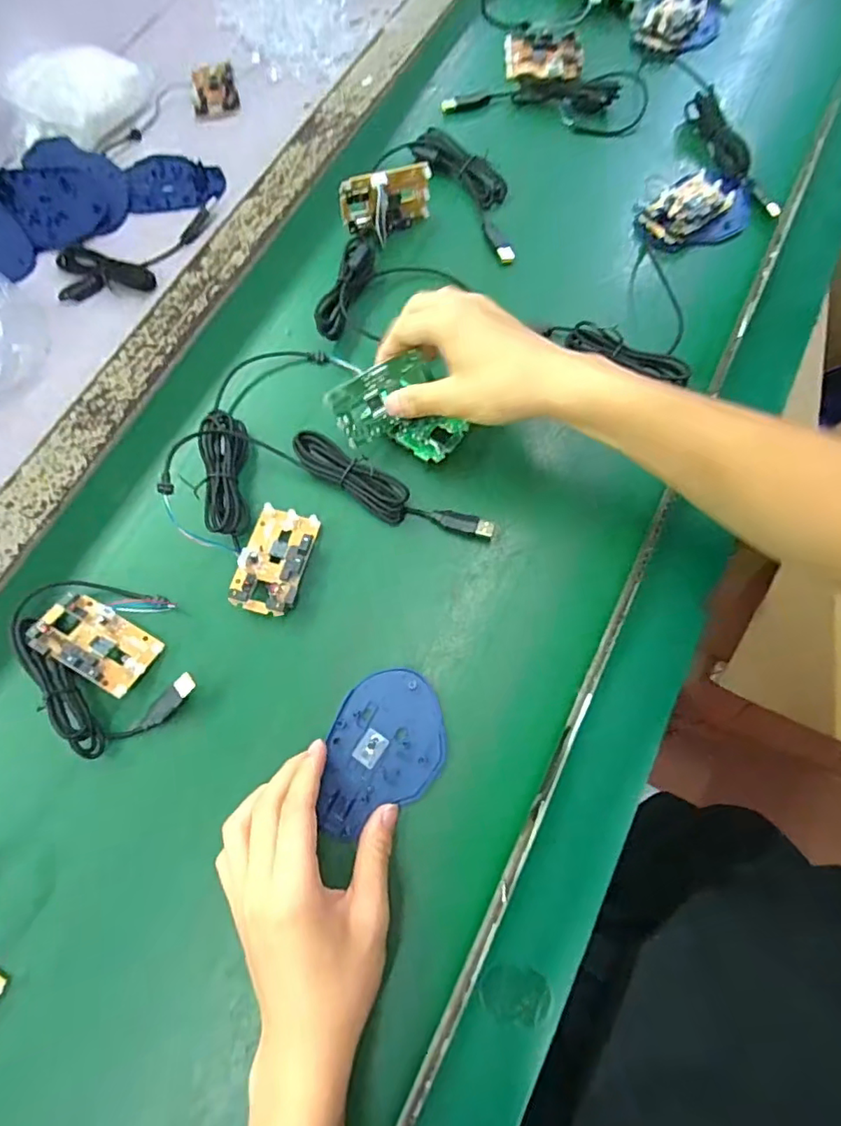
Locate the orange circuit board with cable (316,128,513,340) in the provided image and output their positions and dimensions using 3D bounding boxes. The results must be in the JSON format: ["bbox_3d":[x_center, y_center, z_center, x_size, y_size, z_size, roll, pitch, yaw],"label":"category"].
[{"bbox_3d":[0.005,-0.290,0.477,0.146,0.046,0.227,7,72,3],"label":"orange circuit board with cable"}]

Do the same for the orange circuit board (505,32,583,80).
[{"bbox_3d":[0.126,-0.518,0.571,0.079,0.012,0.054,8,72,4],"label":"orange circuit board"}]

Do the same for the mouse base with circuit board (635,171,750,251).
[{"bbox_3d":[0.251,-0.317,0.505,0.106,0.015,0.073,-43,76,-12],"label":"mouse base with circuit board"}]

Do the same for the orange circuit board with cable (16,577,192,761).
[{"bbox_3d":[-0.215,0.057,0.375,0.094,0.025,0.125,-27,73,-8],"label":"orange circuit board with cable"}]

